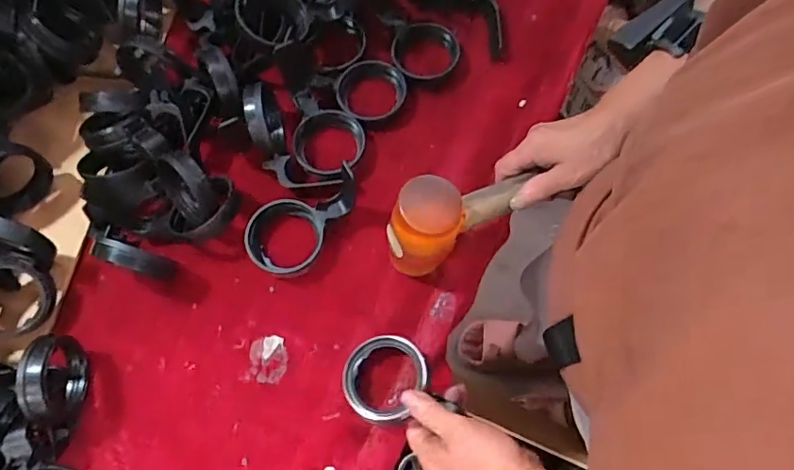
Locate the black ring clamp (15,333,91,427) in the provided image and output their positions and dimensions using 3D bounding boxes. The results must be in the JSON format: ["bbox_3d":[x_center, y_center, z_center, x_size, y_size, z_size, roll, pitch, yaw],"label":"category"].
[{"bbox_3d":[-0.286,0.120,0.444,0.031,0.045,0.070,-6,71,0],"label":"black ring clamp"}]

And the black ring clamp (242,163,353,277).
[{"bbox_3d":[-0.087,-0.020,0.496,0.063,0.025,0.125,35,76,13],"label":"black ring clamp"}]

